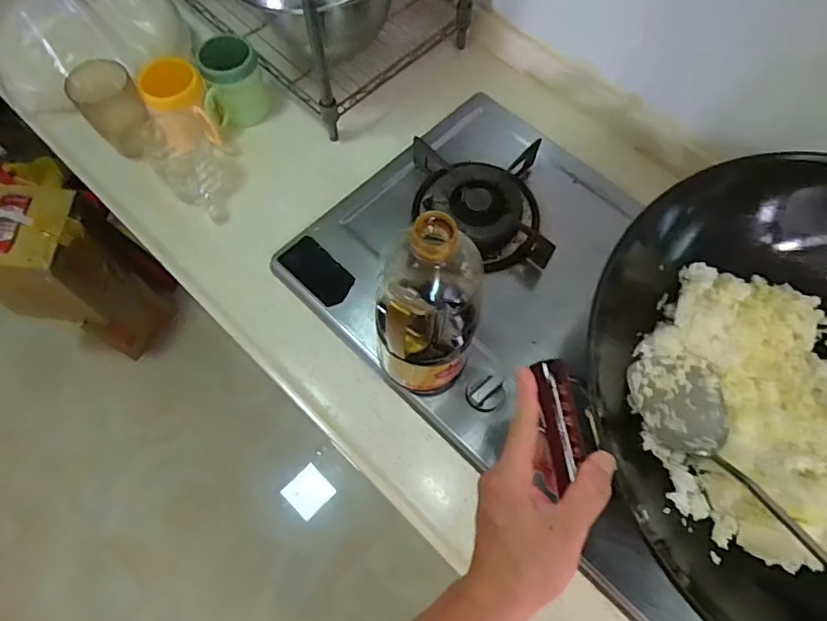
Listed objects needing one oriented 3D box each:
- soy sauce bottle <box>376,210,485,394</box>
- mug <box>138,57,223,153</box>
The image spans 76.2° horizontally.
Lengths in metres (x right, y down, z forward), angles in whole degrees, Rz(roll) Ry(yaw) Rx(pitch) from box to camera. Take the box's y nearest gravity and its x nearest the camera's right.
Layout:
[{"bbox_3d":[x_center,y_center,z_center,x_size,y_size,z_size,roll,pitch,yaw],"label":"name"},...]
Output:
[{"bbox_3d":[0.017,0.003,0.506,0.086,0.265,0.093,0,66,0],"label":"soy sauce bottle"},{"bbox_3d":[-0.330,-0.290,0.754,0.080,0.100,0.108,-30,70,-13],"label":"mug"}]

